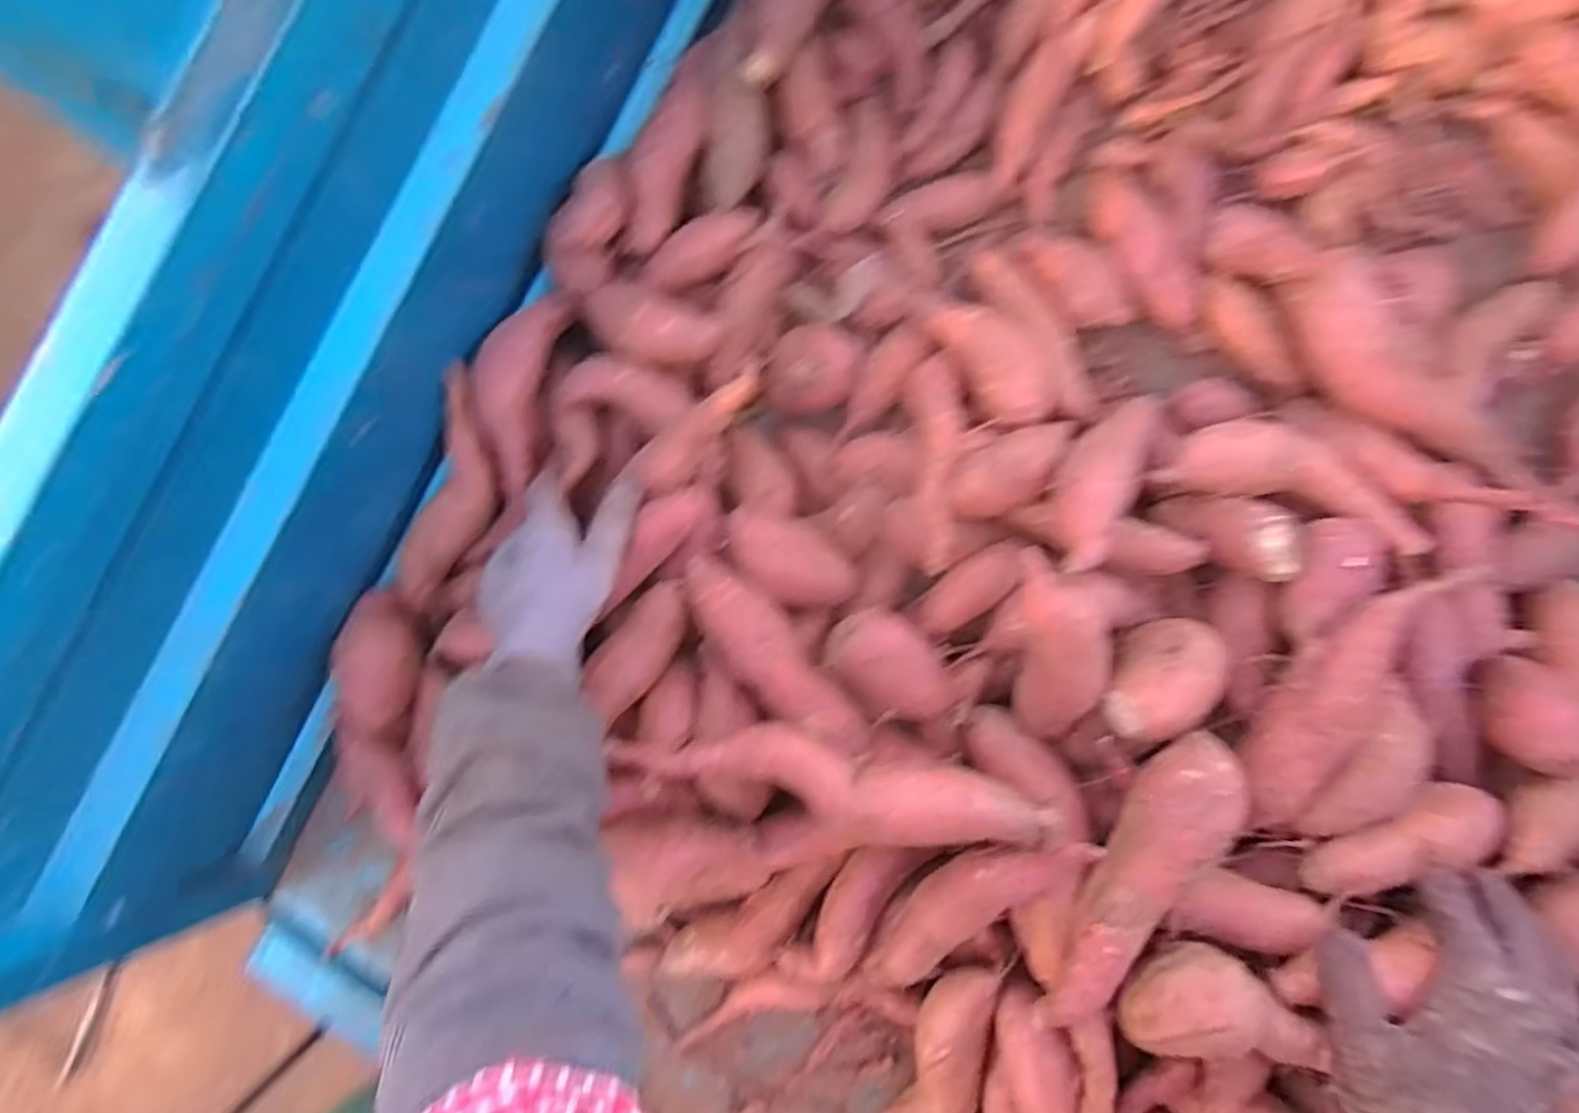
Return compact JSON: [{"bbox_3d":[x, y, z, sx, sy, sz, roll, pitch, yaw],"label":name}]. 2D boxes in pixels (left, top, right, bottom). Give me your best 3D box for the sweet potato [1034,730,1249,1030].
[{"bbox_3d":[0.197,0.184,0.415,0.048,0.047,0.178,29,89,10],"label":"sweet potato"}]

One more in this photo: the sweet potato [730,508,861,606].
[{"bbox_3d":[0.002,0.001,0.495,0.085,0.037,0.051,42,91,10],"label":"sweet potato"}]

